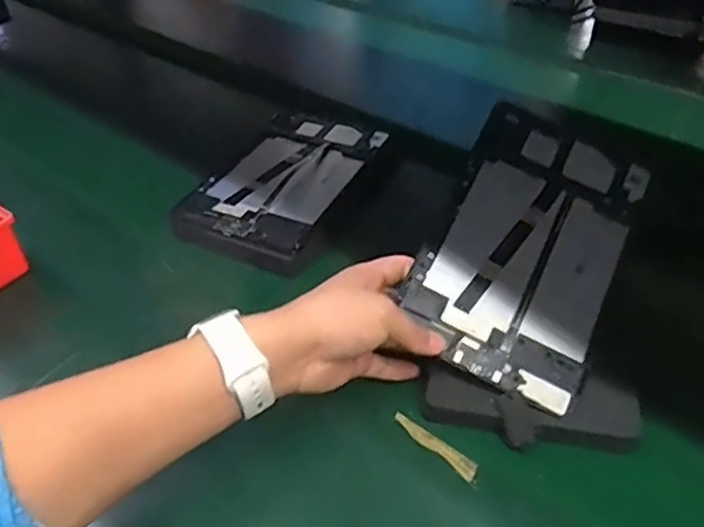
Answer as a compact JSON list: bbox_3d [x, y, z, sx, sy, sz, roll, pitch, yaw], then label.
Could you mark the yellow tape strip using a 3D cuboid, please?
[{"bbox_3d":[0.060,0.132,0.466,0.071,0.004,0.013,31,50,33],"label":"yellow tape strip"}]

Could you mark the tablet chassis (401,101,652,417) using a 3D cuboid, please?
[{"bbox_3d":[0.140,-0.013,0.510,0.143,0.008,0.223,26,69,7],"label":"tablet chassis"}]

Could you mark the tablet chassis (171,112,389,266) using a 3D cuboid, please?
[{"bbox_3d":[-0.072,-0.095,0.705,0.141,0.019,0.253,18,45,18],"label":"tablet chassis"}]

